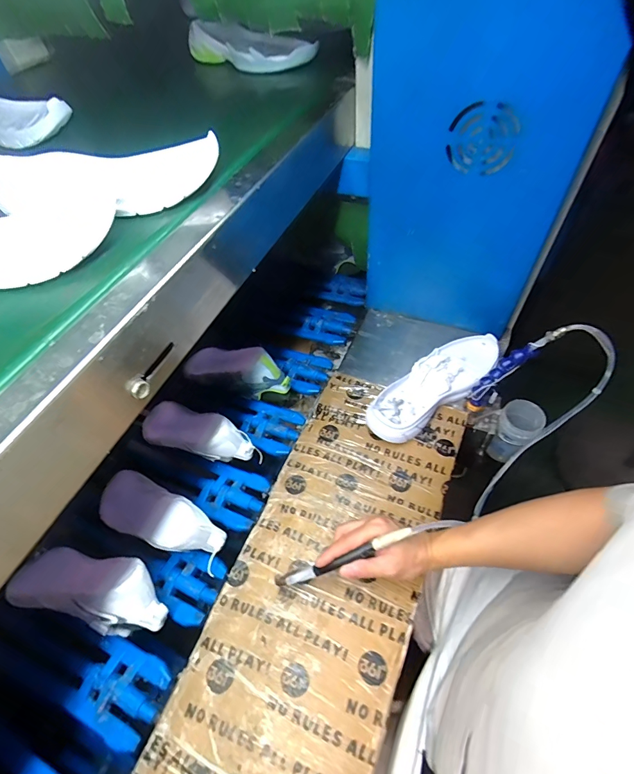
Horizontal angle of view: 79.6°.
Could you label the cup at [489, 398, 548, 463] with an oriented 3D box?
[{"bbox_3d":[0.372,0.089,0.732,0.075,0.118,0.092,32,63,25],"label":"cup"}]

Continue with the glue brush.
[{"bbox_3d":[0.029,0.215,0.472,0.175,0.011,0.016,-25,54,9],"label":"glue brush"}]

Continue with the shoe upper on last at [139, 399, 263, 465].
[{"bbox_3d":[-0.209,0.084,0.654,0.201,0.089,0.074,20,59,18],"label":"shoe upper on last"}]

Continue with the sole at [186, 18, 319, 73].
[{"bbox_3d":[-0.121,-0.582,0.642,0.258,0.058,0.072,37,65,27],"label":"sole"}]

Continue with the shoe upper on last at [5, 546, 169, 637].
[{"bbox_3d":[-0.311,0.277,0.522,0.225,0.098,0.085,6,55,9],"label":"shoe upper on last"}]

